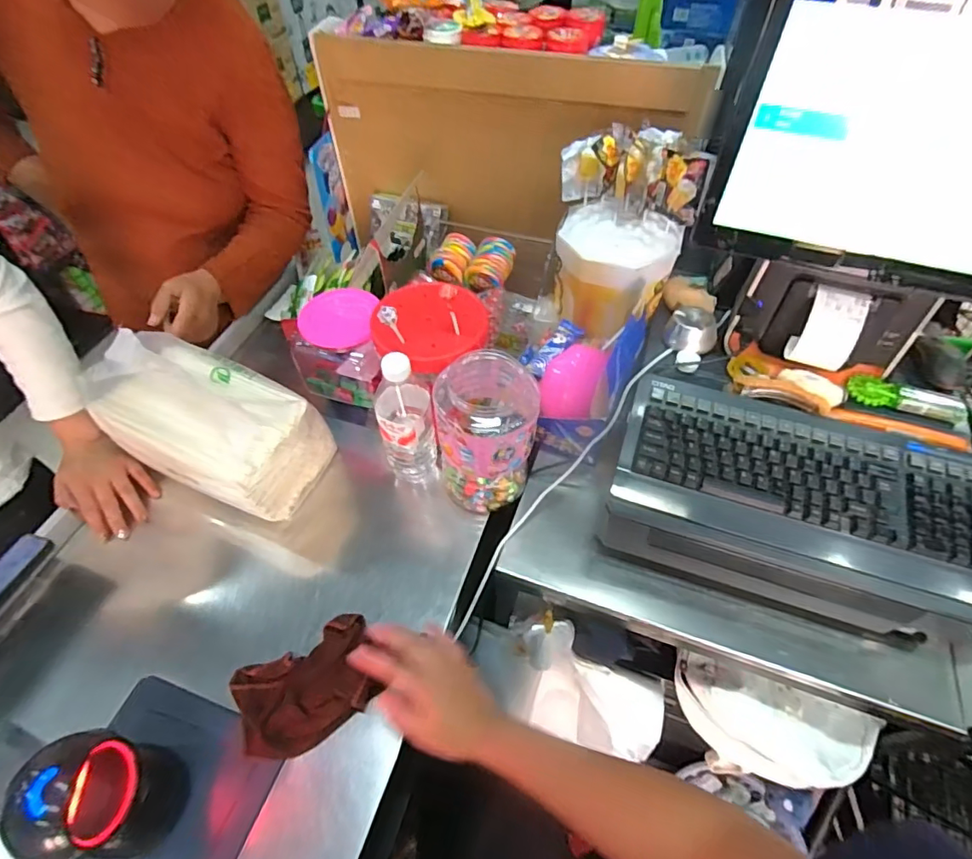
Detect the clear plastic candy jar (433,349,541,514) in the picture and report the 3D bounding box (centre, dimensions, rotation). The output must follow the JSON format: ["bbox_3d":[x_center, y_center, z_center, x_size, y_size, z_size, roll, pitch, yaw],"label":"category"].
[{"bbox_3d":[0.001,0.002,0.667,0.121,0.210,0.130,0,54,0],"label":"clear plastic candy jar"}]

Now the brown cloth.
[{"bbox_3d":[-0.199,0.282,0.573,0.148,0.029,0.111,-27,58,-18],"label":"brown cloth"}]

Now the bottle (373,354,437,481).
[{"bbox_3d":[-0.104,-0.004,0.675,0.069,0.235,0.059,-20,56,-13],"label":"bottle"}]

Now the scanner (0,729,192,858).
[{"bbox_3d":[-0.338,0.330,0.466,0.075,0.153,0.091,1,54,2],"label":"scanner"}]

